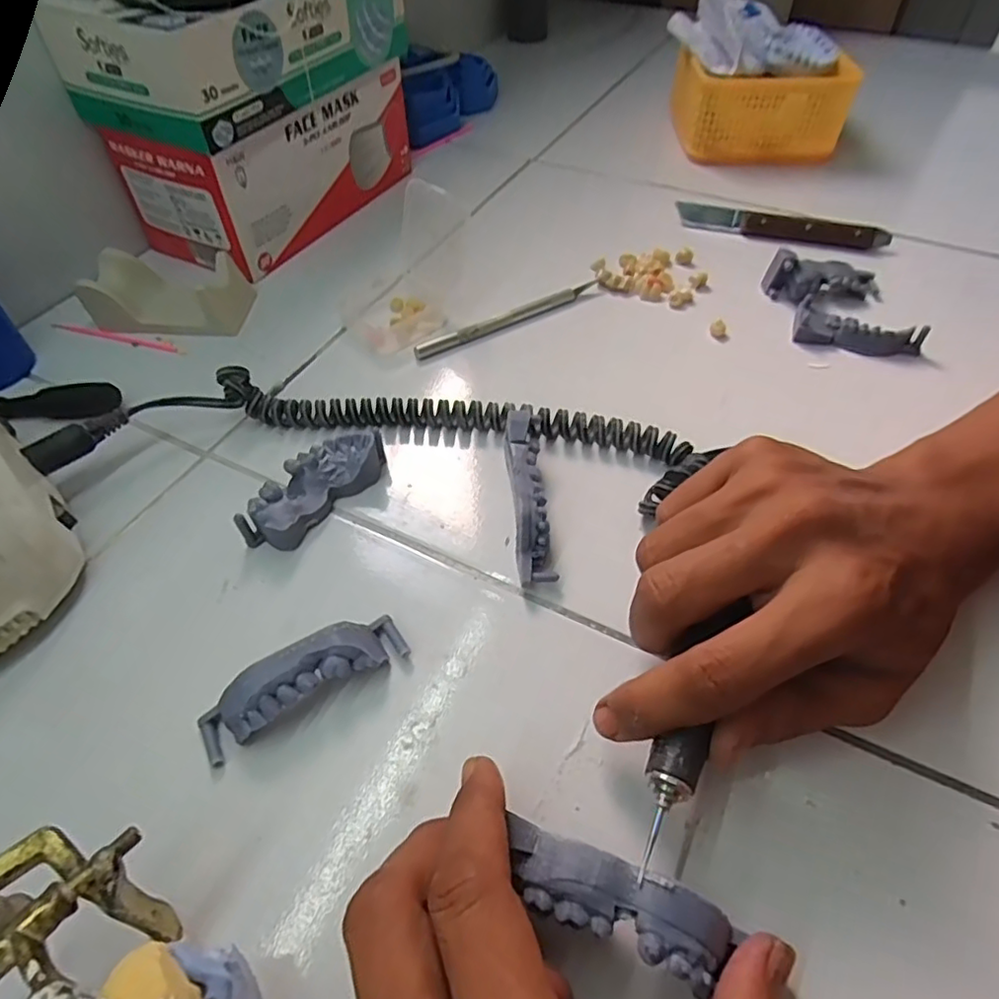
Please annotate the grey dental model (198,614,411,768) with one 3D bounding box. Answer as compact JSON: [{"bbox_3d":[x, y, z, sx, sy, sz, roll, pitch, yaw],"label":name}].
[{"bbox_3d":[-0.077,0.070,0.242,0.081,0.023,0.021,-25,56,-19],"label":"grey dental model"}]

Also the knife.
[{"bbox_3d":[0.209,-0.203,0.461,0.148,0.018,0.022,16,53,12],"label":"knife"}]

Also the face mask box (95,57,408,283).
[{"bbox_3d":[-0.161,-0.261,0.459,0.095,0.077,0.204,27,56,20],"label":"face mask box"}]

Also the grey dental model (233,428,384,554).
[{"bbox_3d":[-0.091,-0.006,0.303,0.028,0.023,0.077,33,58,23],"label":"grey dental model"}]

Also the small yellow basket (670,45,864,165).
[{"bbox_3d":[0.221,-0.339,0.536,0.142,0.064,0.063,0,51,1],"label":"small yellow basket"}]

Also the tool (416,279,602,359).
[{"bbox_3d":[0.008,-0.116,0.400,0.135,0.011,0.008,-26,56,-19],"label":"tool"}]

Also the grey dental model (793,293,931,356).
[{"bbox_3d":[0.223,-0.105,0.385,0.074,0.017,0.030,14,53,11],"label":"grey dental model"}]

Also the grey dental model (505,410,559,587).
[{"bbox_3d":[0.013,-0.002,0.293,0.017,0.029,0.084,-4,52,-3],"label":"grey dental model"}]

